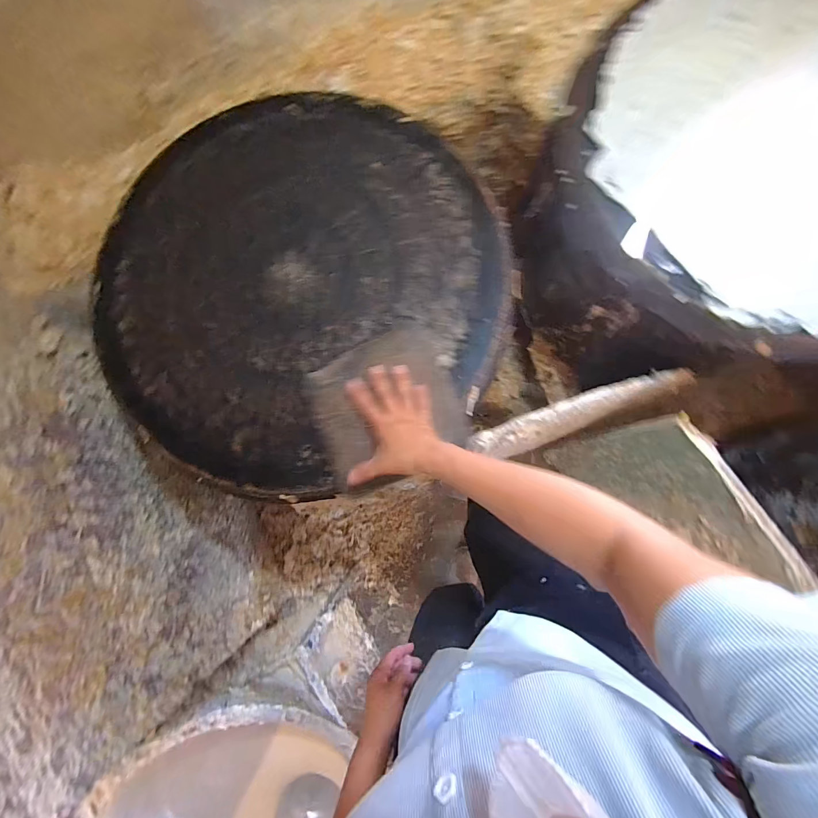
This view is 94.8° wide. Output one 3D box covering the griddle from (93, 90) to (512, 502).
[{"bbox_3d":[-0.180,-0.211,0.569,0.582,0.026,0.606,-1,81,5],"label":"griddle"}]

